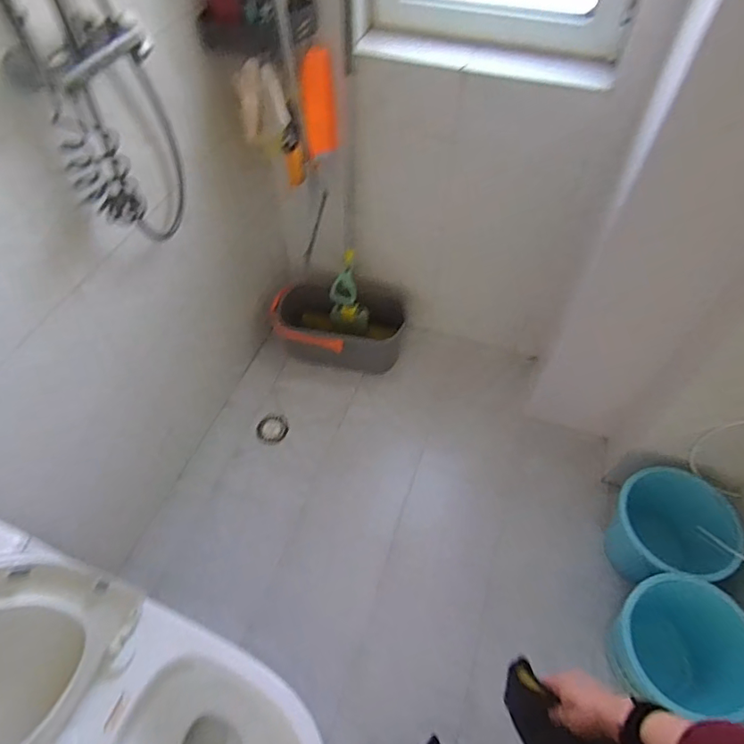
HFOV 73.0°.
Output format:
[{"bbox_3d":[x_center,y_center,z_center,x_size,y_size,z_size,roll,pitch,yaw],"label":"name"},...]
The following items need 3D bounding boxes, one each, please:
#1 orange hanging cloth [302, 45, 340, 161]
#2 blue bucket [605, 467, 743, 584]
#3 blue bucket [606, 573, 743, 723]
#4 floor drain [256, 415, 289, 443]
[{"bbox_3d":[-0.135,-0.697,1.320,0.088,0.243,0.048,-9,54,-6],"label":"orange hanging cloth"},{"bbox_3d":[0.761,0.413,1.305,0.270,0.206,0.267,7,54,6],"label":"blue bucket"},{"bbox_3d":[0.698,0.655,1.197,0.286,0.247,0.274,-1,54,0],"label":"blue bucket"},{"bbox_3d":[-0.331,0.190,1.680,0.098,0.010,0.108,-36,61,-23],"label":"floor drain"}]

